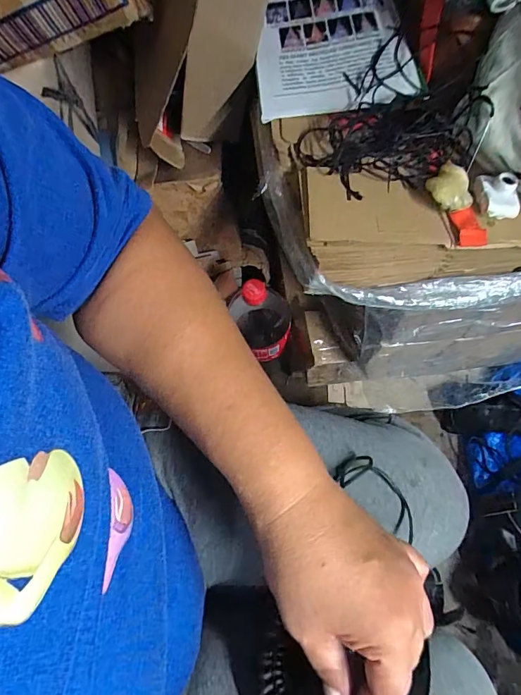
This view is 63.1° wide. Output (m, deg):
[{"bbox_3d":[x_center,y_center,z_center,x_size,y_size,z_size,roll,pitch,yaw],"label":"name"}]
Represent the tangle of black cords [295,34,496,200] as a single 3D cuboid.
[{"bbox_3d":[0.129,-0.209,0.398,0.133,0.042,0.159,41,72,16],"label":"tangle of black cords"}]

